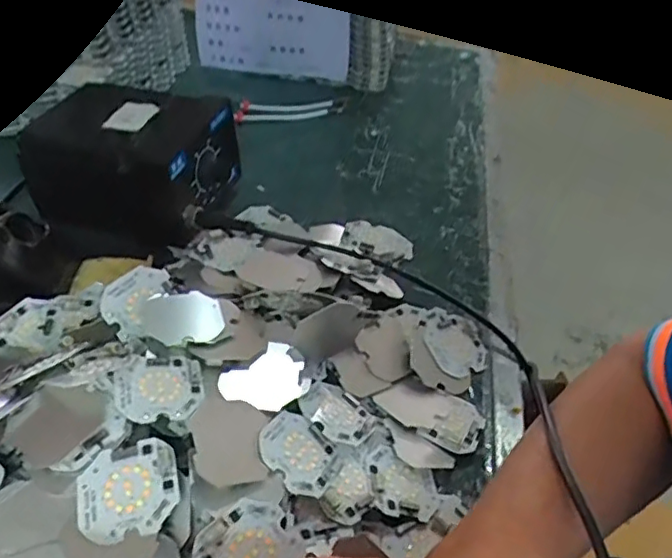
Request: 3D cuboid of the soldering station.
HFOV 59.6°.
[{"bbox_3d":[-0.171,-0.093,0.506,0.145,0.104,0.117,15,45,9],"label":"soldering station"}]

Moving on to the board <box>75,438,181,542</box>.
[{"bbox_3d":[-0.102,0.102,0.288,0.048,0.006,0.044,-10,47,-15],"label":"board"}]

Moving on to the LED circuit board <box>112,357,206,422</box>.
[{"bbox_3d":[-0.098,0.060,0.326,0.045,0.009,0.043,-4,45,-9],"label":"LED circuit board"}]

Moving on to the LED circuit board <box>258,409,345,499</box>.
[{"bbox_3d":[-0.020,0.096,0.326,0.046,0.004,0.042,43,34,3],"label":"LED circuit board"}]

